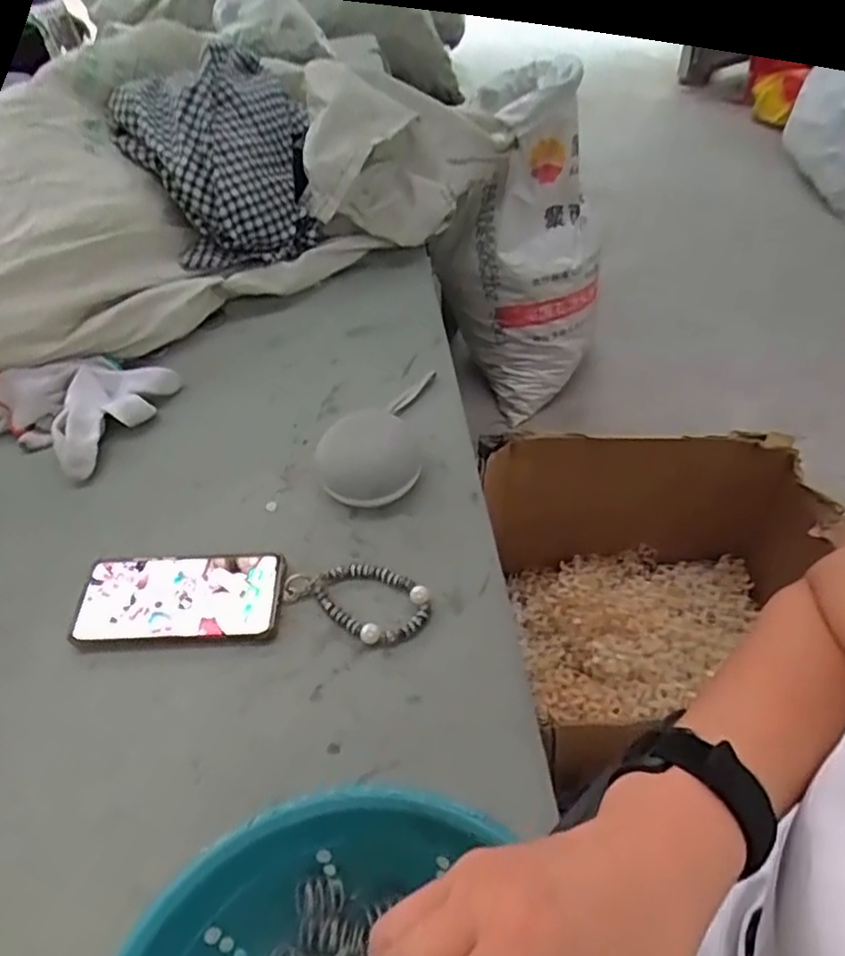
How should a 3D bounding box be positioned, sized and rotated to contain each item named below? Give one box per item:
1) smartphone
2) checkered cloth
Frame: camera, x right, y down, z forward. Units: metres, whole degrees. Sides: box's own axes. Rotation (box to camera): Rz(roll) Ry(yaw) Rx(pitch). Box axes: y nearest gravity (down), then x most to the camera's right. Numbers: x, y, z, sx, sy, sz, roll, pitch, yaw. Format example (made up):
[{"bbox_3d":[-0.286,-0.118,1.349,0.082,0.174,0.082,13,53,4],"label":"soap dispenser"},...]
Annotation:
[{"bbox_3d":[-0.203,0.100,0.568,0.169,0.013,0.079,-3,50,1],"label":"smartphone"},{"bbox_3d":[-0.252,-0.401,0.835,0.217,0.150,0.308,-14,50,-7],"label":"checkered cloth"}]

